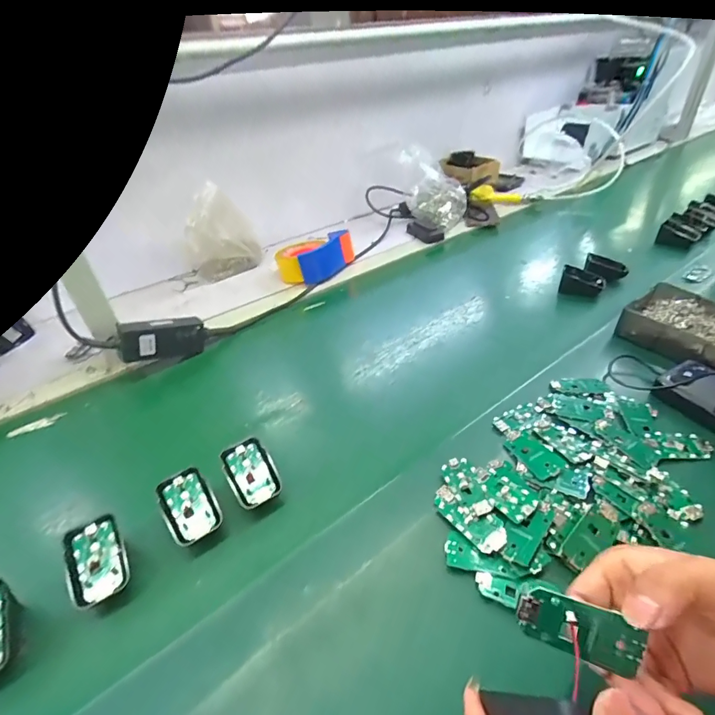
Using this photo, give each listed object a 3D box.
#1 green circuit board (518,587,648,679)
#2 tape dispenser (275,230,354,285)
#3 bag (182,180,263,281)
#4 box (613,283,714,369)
[{"bbox_3d":[0.119,0.146,0.219,0.060,0.029,0.004,17,8,12],"label":"green circuit board"},{"bbox_3d":[-0.092,-0.207,0.823,0.101,0.062,0.148,28,48,36],"label":"tape dispenser"},{"bbox_3d":[-0.280,-0.244,0.829,0.053,0.173,0.162,28,48,36],"label":"bag"},{"bbox_3d":[0.462,-0.045,0.552,0.139,0.040,0.153,-28,42,-27],"label":"box"}]

